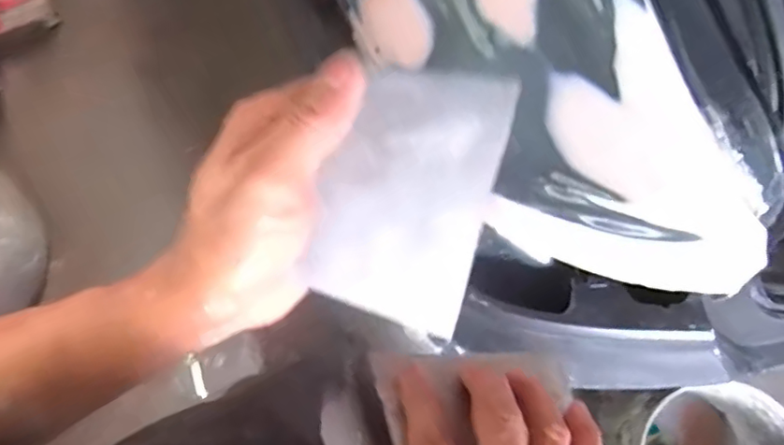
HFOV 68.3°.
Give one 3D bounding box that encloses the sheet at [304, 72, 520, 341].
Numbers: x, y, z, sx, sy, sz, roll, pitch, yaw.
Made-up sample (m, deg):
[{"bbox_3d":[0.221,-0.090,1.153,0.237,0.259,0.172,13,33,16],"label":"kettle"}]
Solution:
[{"bbox_3d":[0.008,-0.012,0.271,0.075,0.005,0.118,14,98,-3],"label":"sheet"}]

